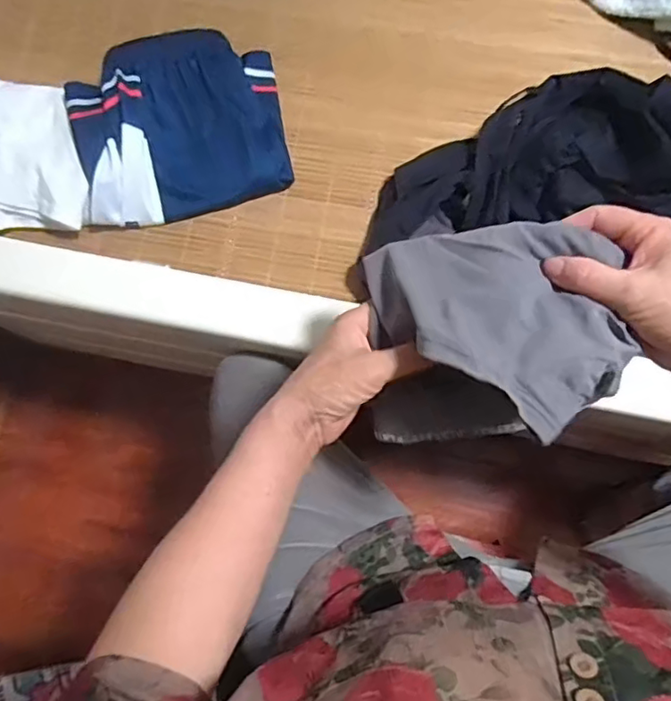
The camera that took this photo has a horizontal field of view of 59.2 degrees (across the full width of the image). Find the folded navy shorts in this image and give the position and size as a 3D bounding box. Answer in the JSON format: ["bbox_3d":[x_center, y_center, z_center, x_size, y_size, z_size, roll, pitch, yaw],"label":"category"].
[{"bbox_3d":[-0.174,-0.255,0.666,0.222,0.056,0.198,-12,80,-2],"label":"folded navy shorts"}]

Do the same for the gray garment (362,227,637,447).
[{"bbox_3d":[0.106,-0.034,0.393,0.170,0.088,0.124,39,82,7],"label":"gray garment"}]

